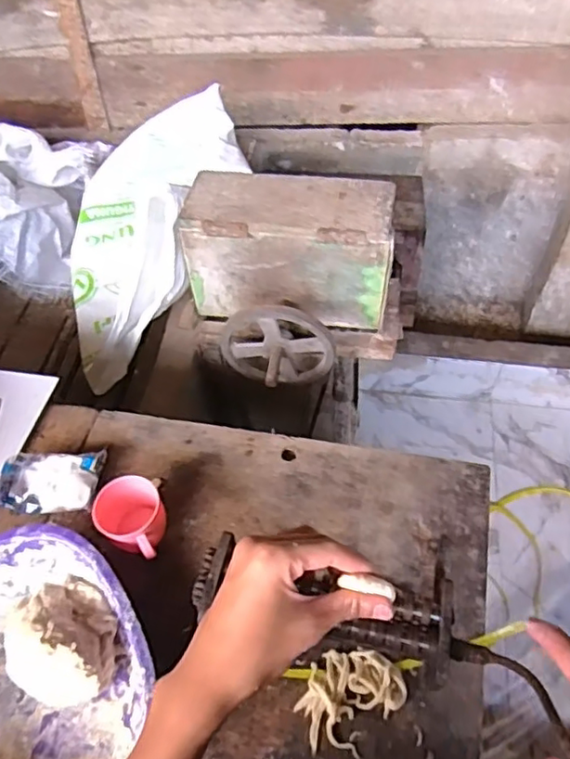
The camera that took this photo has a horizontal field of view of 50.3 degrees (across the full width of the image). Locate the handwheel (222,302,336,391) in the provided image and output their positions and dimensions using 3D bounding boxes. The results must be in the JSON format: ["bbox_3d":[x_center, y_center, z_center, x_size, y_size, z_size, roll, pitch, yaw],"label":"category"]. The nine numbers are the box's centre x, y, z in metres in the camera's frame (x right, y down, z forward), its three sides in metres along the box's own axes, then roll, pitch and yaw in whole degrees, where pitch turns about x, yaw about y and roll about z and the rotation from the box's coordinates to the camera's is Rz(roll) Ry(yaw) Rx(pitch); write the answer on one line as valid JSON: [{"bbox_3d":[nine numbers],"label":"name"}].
[{"bbox_3d":[-0.015,-0.036,1.050,0.194,0.173,0.085,4,52,5],"label":"handwheel"}]

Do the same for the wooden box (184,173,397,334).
[{"bbox_3d":[0.006,-0.229,1.089,0.353,0.228,0.136,3,52,4],"label":"wooden box"}]

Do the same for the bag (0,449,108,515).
[{"bbox_3d":[-0.298,0.124,0.766,0.131,0.039,0.085,5,52,6],"label":"bag"}]

